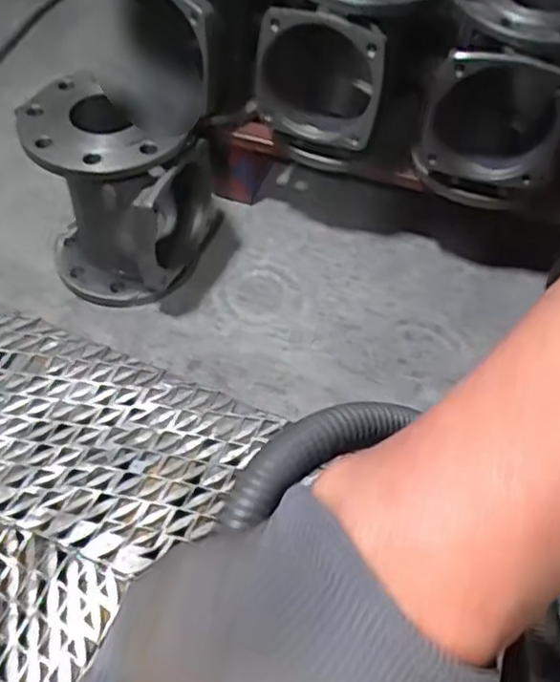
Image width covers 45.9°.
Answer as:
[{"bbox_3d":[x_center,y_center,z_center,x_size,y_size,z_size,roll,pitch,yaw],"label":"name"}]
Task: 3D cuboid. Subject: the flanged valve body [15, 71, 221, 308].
[{"bbox_3d":[-0.202,-0.170,0.817,0.183,0.231,0.156,22,53,11],"label":"flanged valve body"}]

